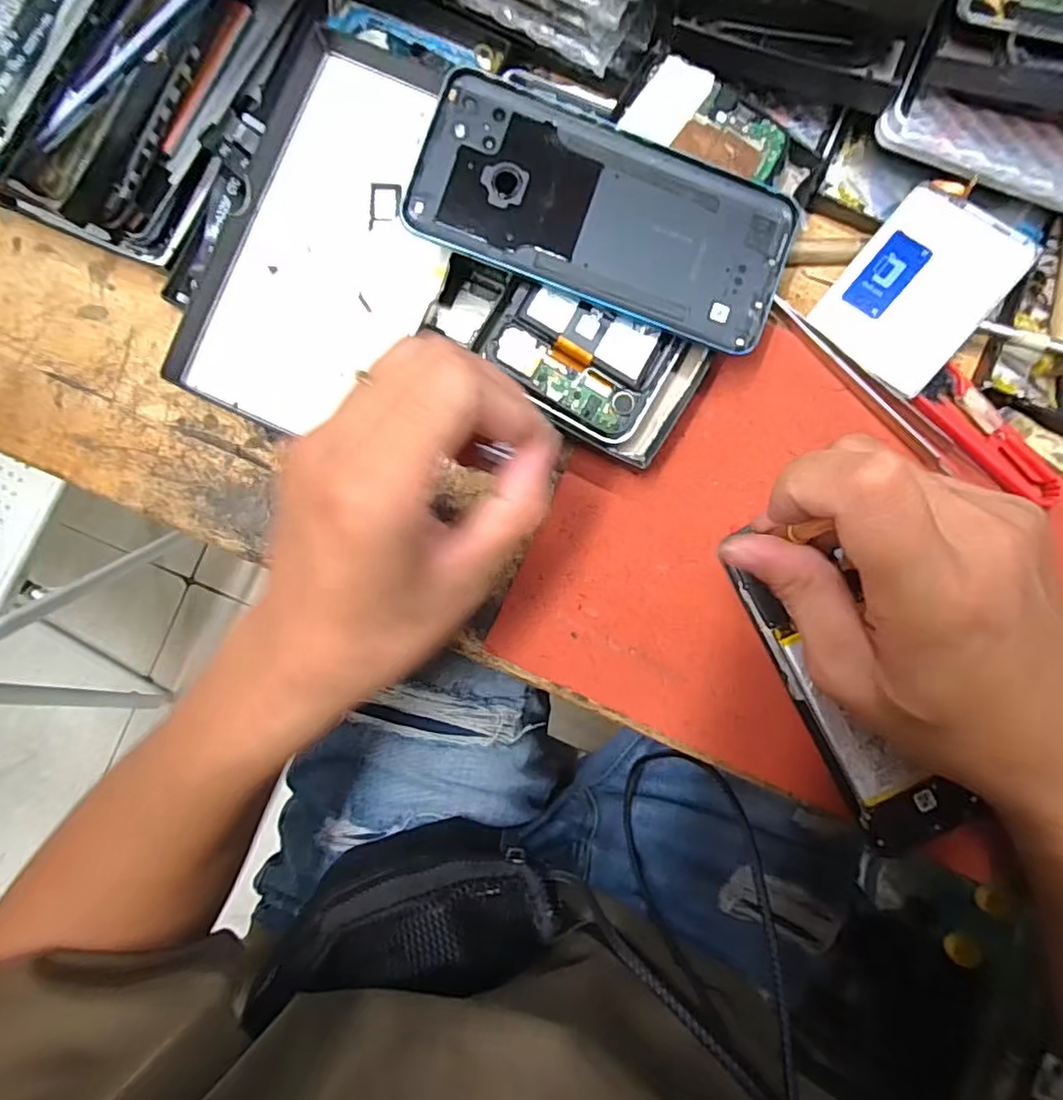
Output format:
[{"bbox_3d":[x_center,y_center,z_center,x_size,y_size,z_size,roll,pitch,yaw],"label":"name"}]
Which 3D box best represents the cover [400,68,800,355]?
[{"bbox_3d":[0.032,-0.147,0.268,0.164,0.004,0.075,18,90,-5],"label":"cover"}]

